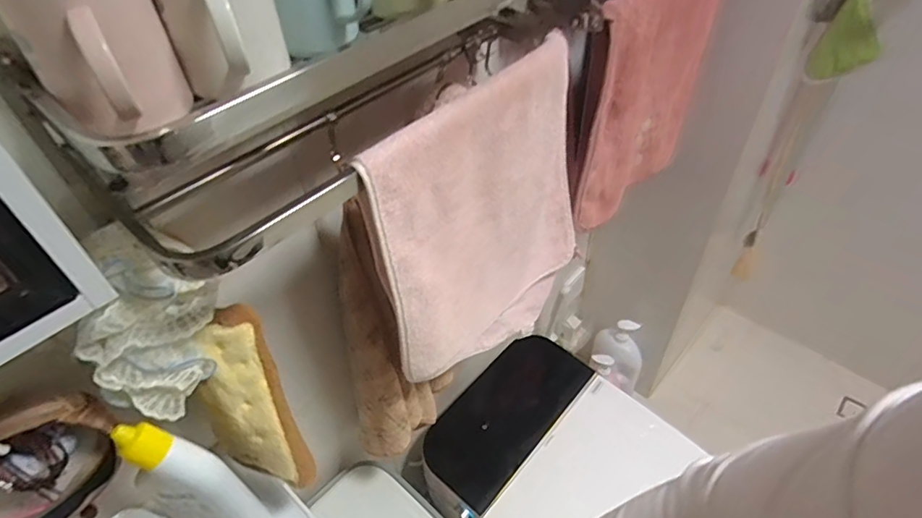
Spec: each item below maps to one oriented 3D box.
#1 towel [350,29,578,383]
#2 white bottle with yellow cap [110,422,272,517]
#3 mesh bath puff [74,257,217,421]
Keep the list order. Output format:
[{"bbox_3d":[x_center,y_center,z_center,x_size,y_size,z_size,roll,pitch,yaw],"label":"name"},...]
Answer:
[{"bbox_3d":[0.033,-0.021,0.618,0.297,0.376,0.044,-35,53,-27],"label":"towel"},{"bbox_3d":[-0.245,0.225,0.500,0.076,0.223,0.060,21,50,22],"label":"white bottle with yellow cap"},{"bbox_3d":[-0.245,0.062,0.426,0.048,0.122,0.107,33,56,31],"label":"mesh bath puff"}]

